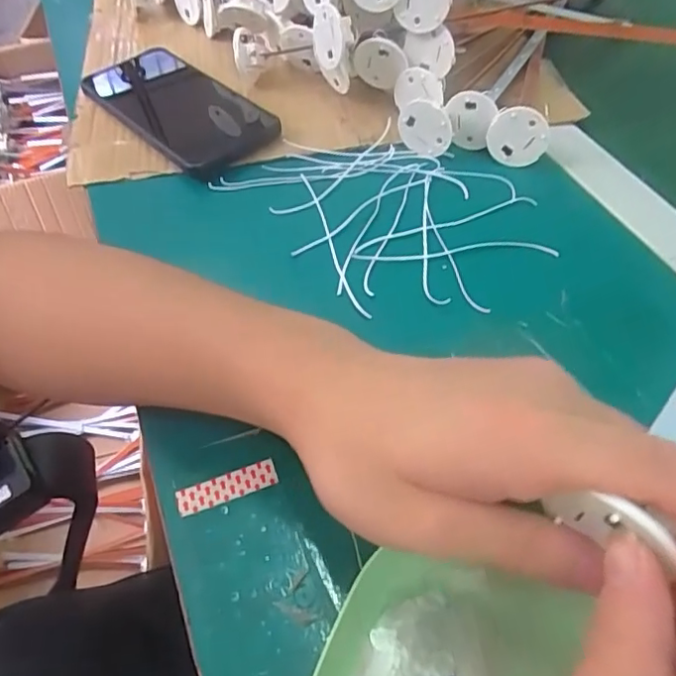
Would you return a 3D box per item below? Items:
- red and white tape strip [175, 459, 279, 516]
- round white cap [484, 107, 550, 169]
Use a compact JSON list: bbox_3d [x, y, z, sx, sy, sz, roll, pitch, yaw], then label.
[{"bbox_3d":[-0.049,0.066,0.253,0.044,0.004,0.012,-17,67,-11],"label":"red and white tape strip"},{"bbox_3d":[0.116,-0.130,0.367,0.037,0.036,0.008,2,52,2],"label":"round white cap"}]

